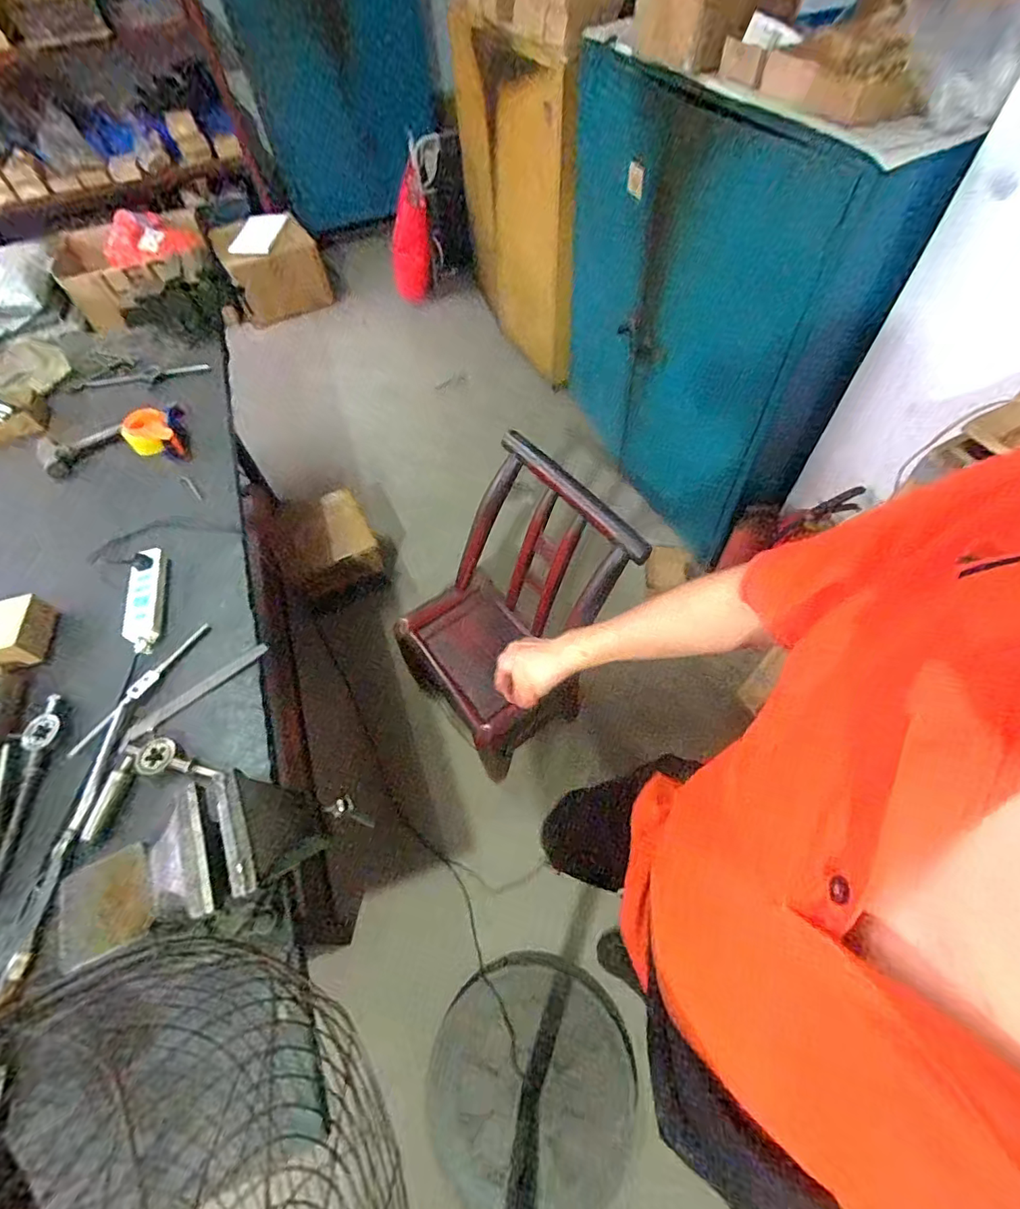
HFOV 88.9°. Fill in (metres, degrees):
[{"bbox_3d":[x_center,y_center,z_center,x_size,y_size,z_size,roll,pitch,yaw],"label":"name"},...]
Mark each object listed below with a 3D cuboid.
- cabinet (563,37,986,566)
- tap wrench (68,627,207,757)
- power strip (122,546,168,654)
[{"bbox_3d":[0.472,-0.682,1.345,0.334,0.926,0.729,-24,60,-11],"label":"cabinet"},{"bbox_3d":[-0.643,0.144,0.914,0.030,0.016,0.287,28,64,19],"label":"tap wrench"},{"bbox_3d":[-0.705,-0.010,1.004,0.060,0.032,0.229,-16,58,-6],"label":"power strip"}]

